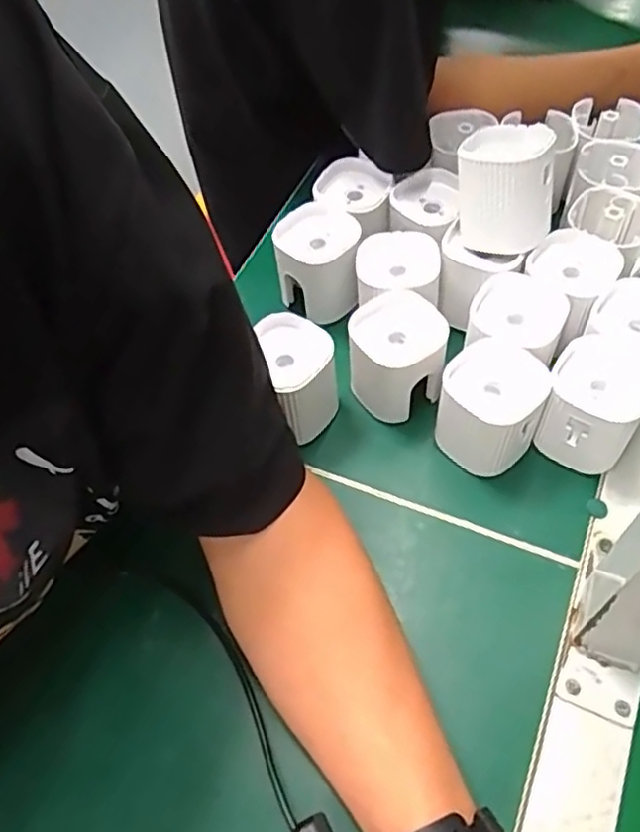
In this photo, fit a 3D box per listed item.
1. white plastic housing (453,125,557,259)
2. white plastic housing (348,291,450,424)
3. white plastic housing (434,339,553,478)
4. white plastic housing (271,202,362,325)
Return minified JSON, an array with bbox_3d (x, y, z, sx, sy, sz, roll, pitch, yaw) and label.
[{"bbox_3d":[0.119,-0.148,0.429,0.062,0.064,0.063,15,59,13],"label":"white plastic housing"},{"bbox_3d":[0.048,-0.036,0.427,0.056,0.062,0.053,-35,61,-18],"label":"white plastic housing"},{"bbox_3d":[0.102,-0.003,0.404,0.056,0.063,0.059,24,61,18],"label":"white plastic housing"},{"bbox_3d":[-0.001,-0.111,0.482,0.058,0.053,0.068,3,57,6],"label":"white plastic housing"}]

